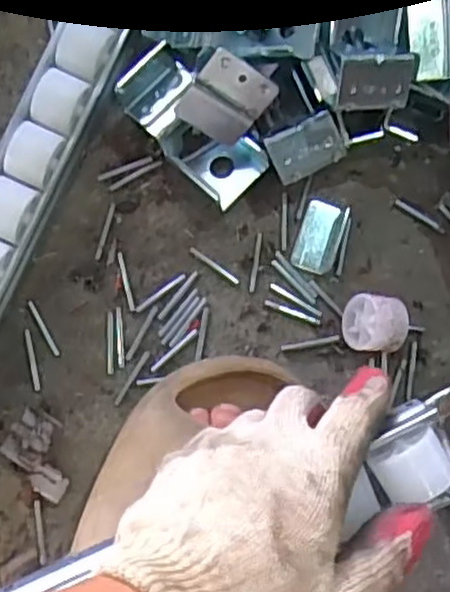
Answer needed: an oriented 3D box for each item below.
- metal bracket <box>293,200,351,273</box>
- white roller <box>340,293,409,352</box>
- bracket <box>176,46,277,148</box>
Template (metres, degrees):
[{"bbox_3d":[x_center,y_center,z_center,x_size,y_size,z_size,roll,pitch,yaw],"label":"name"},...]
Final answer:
[{"bbox_3d":[0.062,-0.038,0.474,0.026,0.007,0.045,18,84,-2],"label":"metal bracket"},{"bbox_3d":[0.093,0.017,0.459,0.035,0.037,0.034,2,85,-4],"label":"white roller"},{"bbox_3d":[0.001,-0.115,0.433,0.043,0.007,0.048,29,128,-20],"label":"bracket"}]

